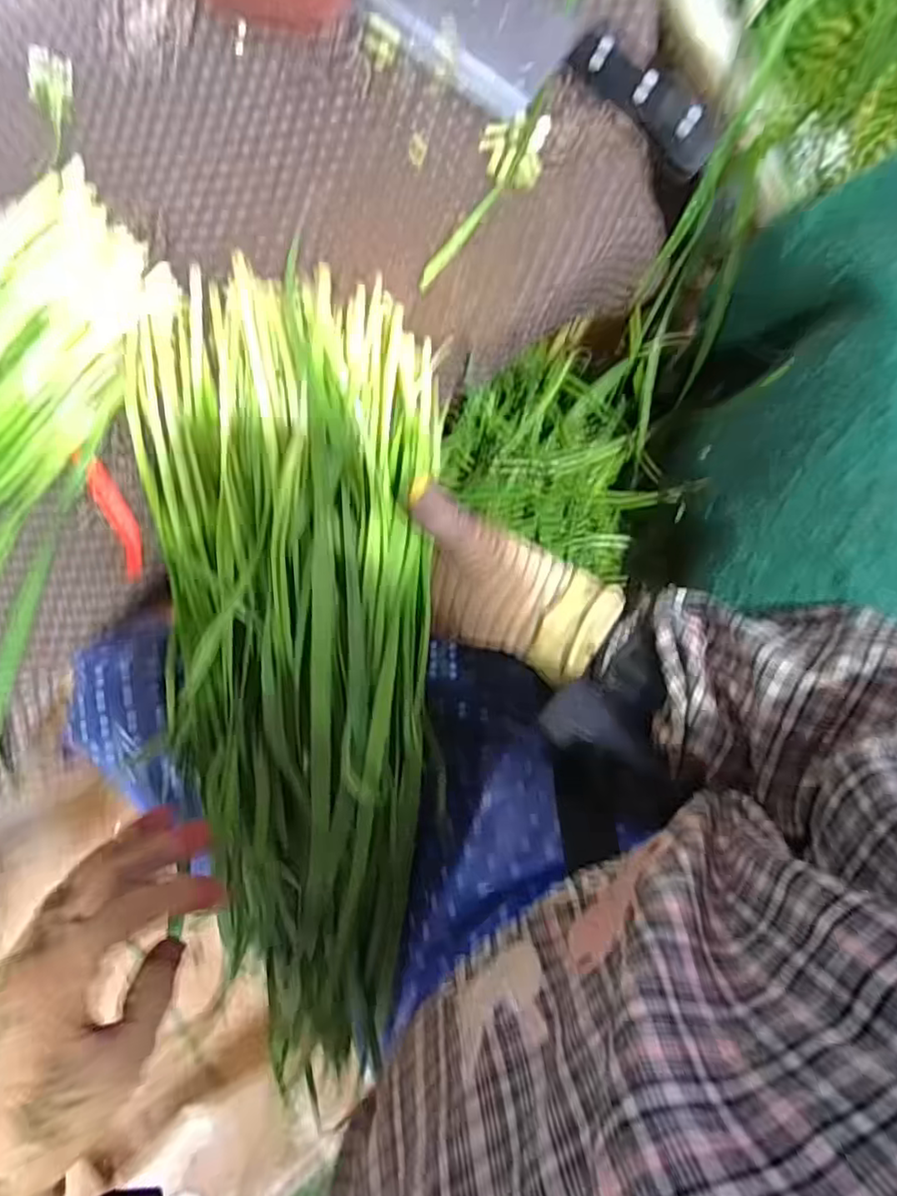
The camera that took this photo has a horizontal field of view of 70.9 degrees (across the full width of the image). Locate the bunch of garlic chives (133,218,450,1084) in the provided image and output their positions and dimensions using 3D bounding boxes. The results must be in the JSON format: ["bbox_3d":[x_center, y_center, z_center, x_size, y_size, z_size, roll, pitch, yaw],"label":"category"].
[{"bbox_3d":[-0.088,0.049,0.367,0.161,0.069,0.444,-3,95,4],"label":"bunch of garlic chives"}]

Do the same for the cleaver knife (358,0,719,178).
[{"bbox_3d":[0.050,-0.319,0.364,0.231,0.019,0.076,33,94,2],"label":"cleaver knife"}]

